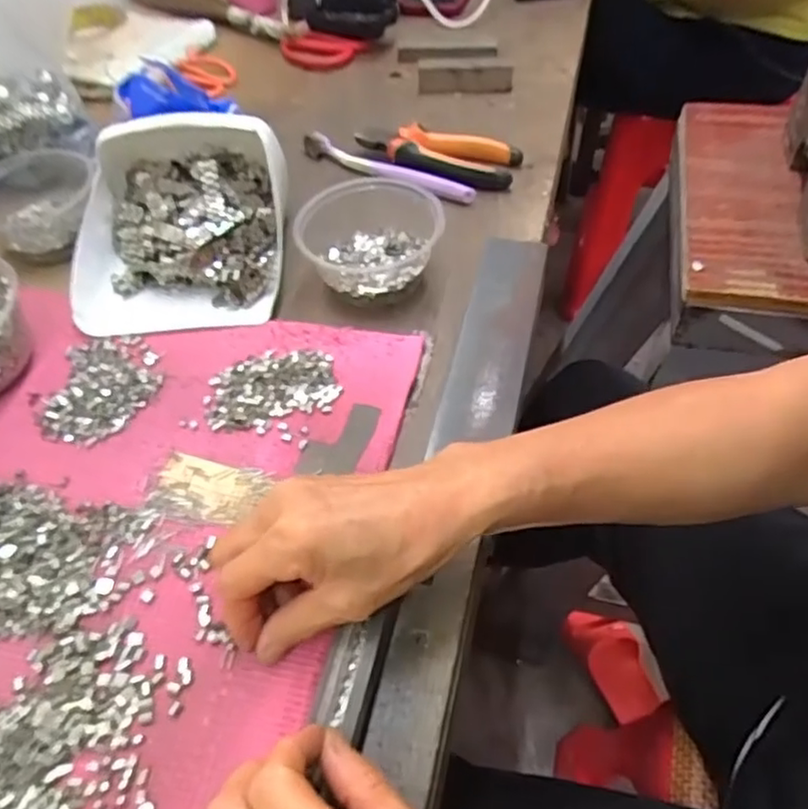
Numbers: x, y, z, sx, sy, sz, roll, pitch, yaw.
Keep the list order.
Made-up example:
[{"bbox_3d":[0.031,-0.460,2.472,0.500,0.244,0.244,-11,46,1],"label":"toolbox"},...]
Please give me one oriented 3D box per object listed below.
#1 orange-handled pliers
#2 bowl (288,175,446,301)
[{"bbox_3d":[0.026,-0.224,0.600,0.148,0.026,0.057,12,54,13],"label":"orange-handled pliers"},{"bbox_3d":[-0.026,-0.123,0.501,0.103,0.048,0.089,-8,52,-3],"label":"bowl"}]

